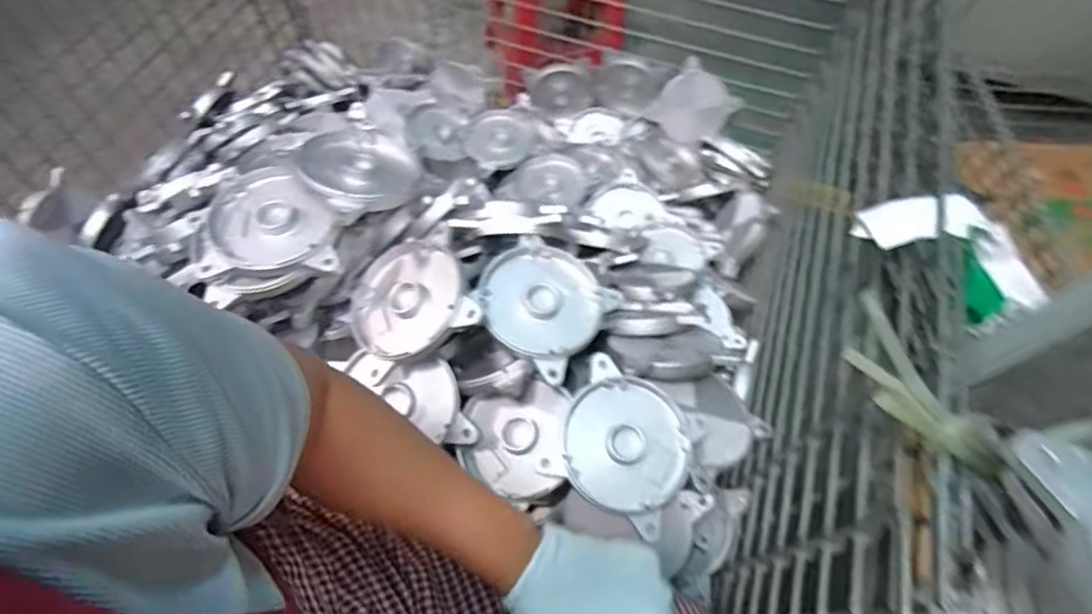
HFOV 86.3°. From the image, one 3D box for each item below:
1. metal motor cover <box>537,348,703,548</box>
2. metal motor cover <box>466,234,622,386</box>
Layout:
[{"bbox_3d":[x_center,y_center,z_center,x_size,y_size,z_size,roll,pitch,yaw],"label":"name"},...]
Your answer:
[{"bbox_3d":[0.084,0.143,0.616,0.141,0.041,0.141,27,62,13],"label":"metal motor cover"},{"bbox_3d":[-0.004,-0.007,0.664,0.140,0.033,0.143,33,63,16],"label":"metal motor cover"}]

